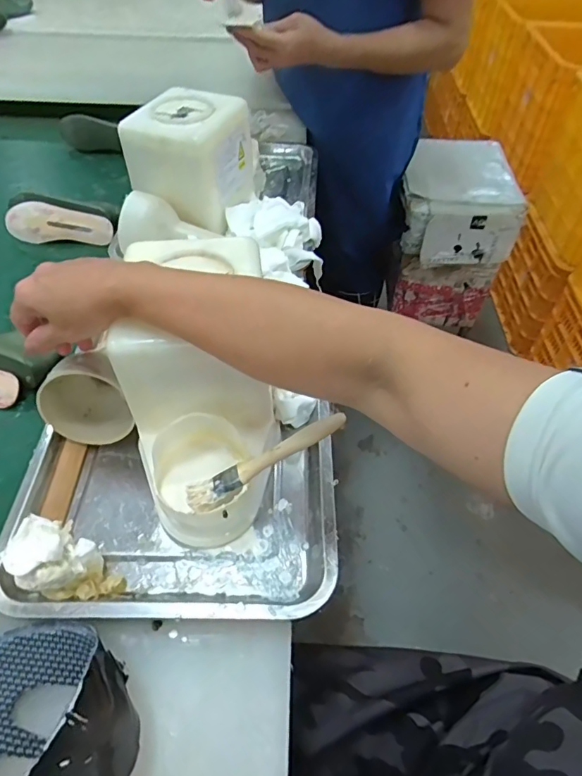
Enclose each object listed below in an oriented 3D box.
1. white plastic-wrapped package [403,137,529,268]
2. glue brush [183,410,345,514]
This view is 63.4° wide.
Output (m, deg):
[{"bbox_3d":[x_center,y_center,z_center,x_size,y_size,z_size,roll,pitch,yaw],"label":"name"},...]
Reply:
[{"bbox_3d":[0.402,-0.458,1.163,0.261,0.184,0.282,4,51,2],"label":"white plastic-wrapped package"},{"bbox_3d":[-0.020,0.061,0.400,0.147,0.011,0.027,-30,55,0],"label":"glue brush"}]

